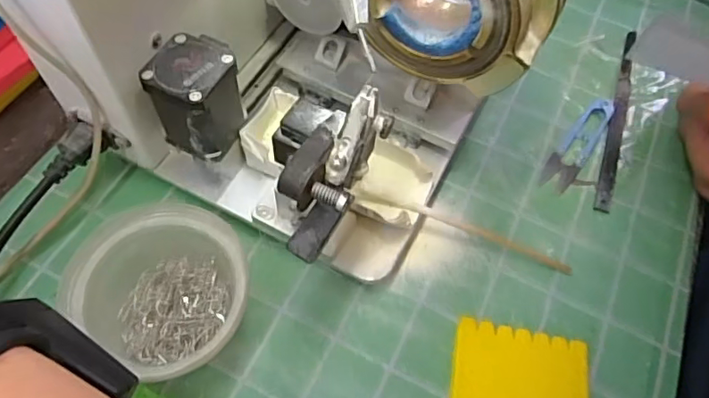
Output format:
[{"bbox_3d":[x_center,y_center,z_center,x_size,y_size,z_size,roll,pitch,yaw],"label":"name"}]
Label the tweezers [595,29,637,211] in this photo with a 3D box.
[{"bbox_3d":[0.220,-0.072,0.435,0.012,0.009,0.197,21,61,8],"label":"tweezers"}]

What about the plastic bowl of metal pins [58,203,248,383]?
[{"bbox_3d":[-0.110,0.053,0.313,0.094,0.049,0.092,2,60,-3],"label":"plastic bowl of metal pins"}]

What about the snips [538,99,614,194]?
[{"bbox_3d":[0.178,-0.045,0.416,0.023,0.007,0.101,33,63,14],"label":"snips"}]

